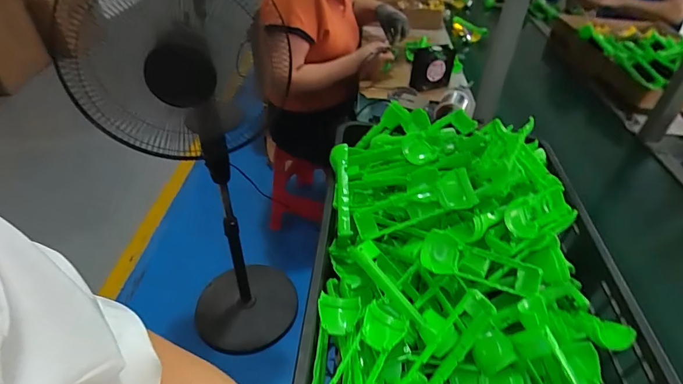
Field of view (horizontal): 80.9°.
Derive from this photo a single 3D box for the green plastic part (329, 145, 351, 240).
[{"bbox_3d":[0.000,-0.006,0.624,0.027,0.022,0.157,-1,61,-4],"label":"green plastic part"}]

